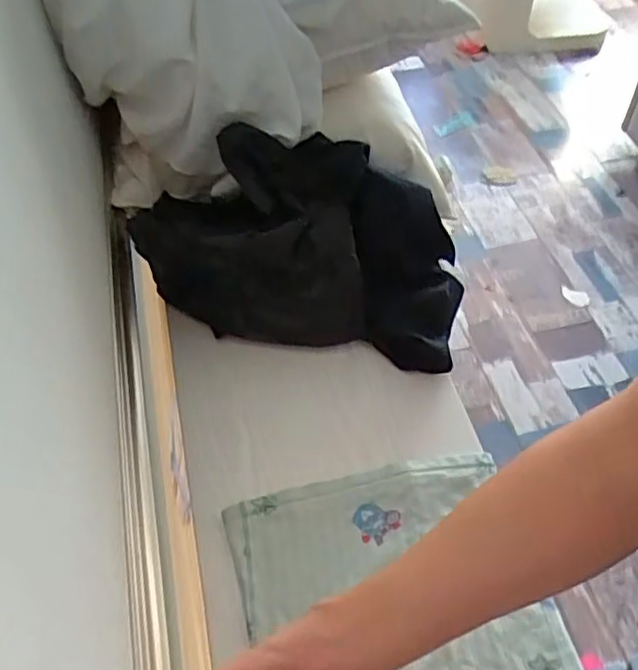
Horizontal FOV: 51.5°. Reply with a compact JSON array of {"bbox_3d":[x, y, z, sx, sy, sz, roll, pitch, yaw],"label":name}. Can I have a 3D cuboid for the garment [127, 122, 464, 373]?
[{"bbox_3d":[-0.008,-0.107,0.740,0.346,0.167,0.194,9,53,9],"label":"garment"}]

